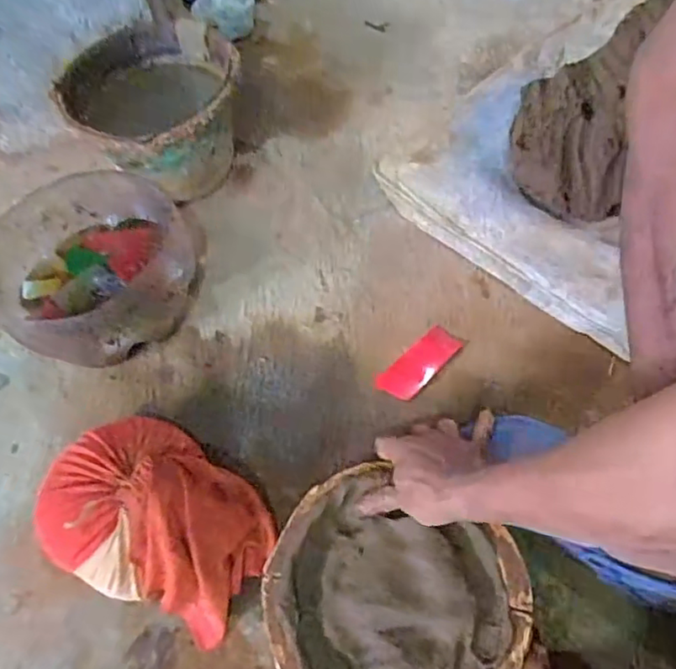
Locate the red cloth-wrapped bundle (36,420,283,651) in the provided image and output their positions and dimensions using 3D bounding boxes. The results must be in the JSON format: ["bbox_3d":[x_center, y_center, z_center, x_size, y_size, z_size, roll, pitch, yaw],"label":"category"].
[{"bbox_3d":[-0.181,0.182,0.578,0.225,0.097,0.169,32,66,21],"label":"red cloth-wrapped bundle"}]

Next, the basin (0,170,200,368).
[{"bbox_3d":[-0.312,-0.079,0.748,0.251,0.116,0.243,-2,58,3],"label":"basin"}]

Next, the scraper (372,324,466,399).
[{"bbox_3d":[0.098,0.033,0.690,0.107,0.021,0.044,-36,63,-17],"label":"scraper"}]

